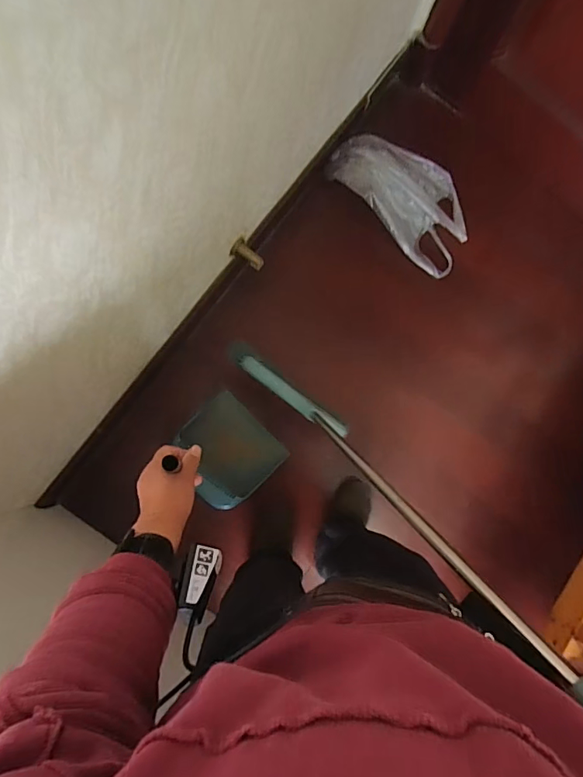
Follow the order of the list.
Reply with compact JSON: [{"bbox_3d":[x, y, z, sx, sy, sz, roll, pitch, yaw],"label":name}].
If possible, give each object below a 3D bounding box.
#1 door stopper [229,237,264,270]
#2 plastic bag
[{"bbox_3d":[-0.102,-0.327,1.114,0.085,0.044,0.059,37,81,-13],"label":"door stopper"},{"bbox_3d":[0.323,-0.535,1.257,0.446,0.073,0.249,44,81,1],"label":"plastic bag"}]

